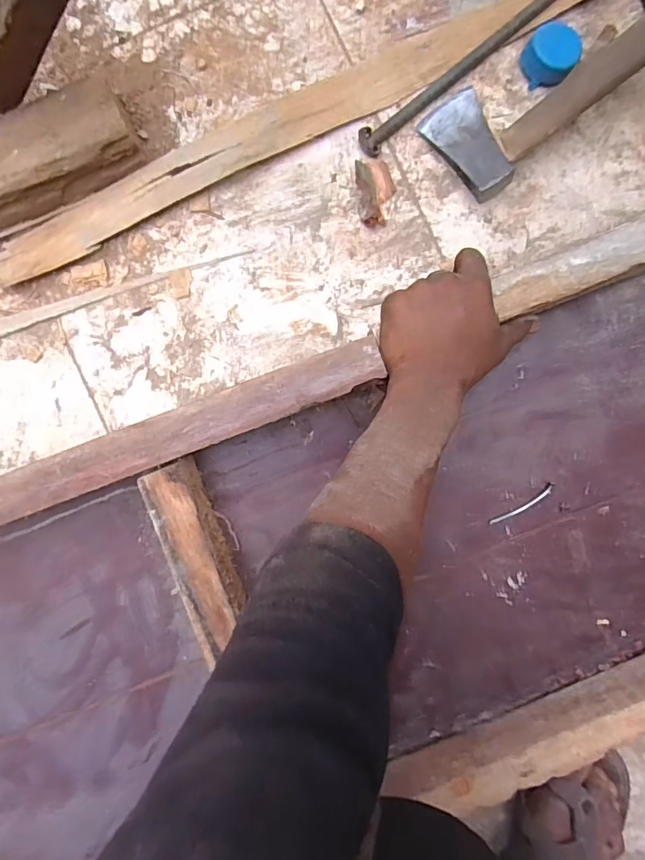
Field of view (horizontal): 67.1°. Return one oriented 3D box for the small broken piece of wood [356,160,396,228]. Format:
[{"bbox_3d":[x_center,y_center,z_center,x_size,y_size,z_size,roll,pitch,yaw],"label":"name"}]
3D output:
[{"bbox_3d":[0.056,-0.251,0.512,0.039,0.011,0.070,-3,89,-1],"label":"small broken piece of wood"}]

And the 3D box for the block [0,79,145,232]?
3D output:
[{"bbox_3d":[-0.301,-0.257,0.486,0.240,0.055,0.082,-30,90,-1],"label":"block"}]

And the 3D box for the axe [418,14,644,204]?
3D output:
[{"bbox_3d":[0.269,-0.358,0.470,0.338,0.037,0.110,-28,90,15],"label":"axe"}]

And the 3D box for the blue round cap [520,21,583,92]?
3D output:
[{"bbox_3d":[0.241,-0.396,0.508,0.054,0.019,0.065,22,89,-1],"label":"blue round cap"}]

